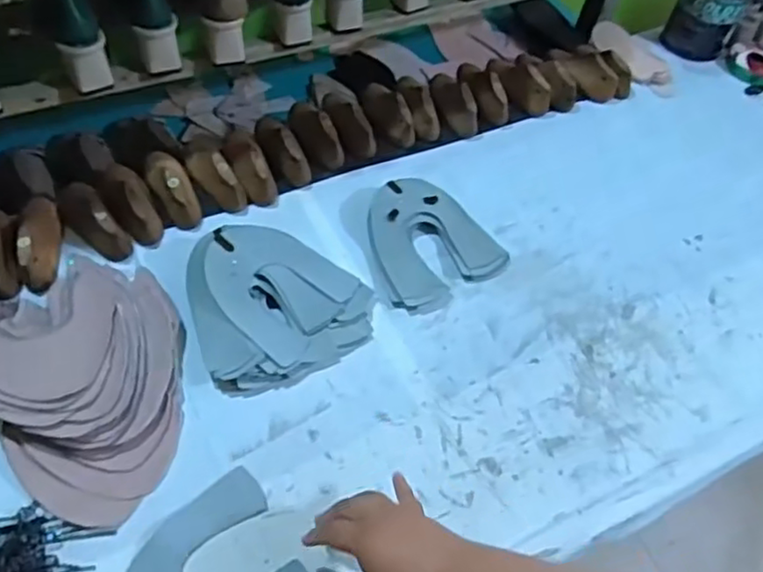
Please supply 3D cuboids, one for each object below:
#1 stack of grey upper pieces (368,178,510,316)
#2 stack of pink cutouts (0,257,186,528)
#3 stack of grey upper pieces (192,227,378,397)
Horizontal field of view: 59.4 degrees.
[{"bbox_3d":[0.070,-0.064,0.885,0.174,0.034,0.187,-13,59,-13],"label":"stack of grey upper pieces"},{"bbox_3d":[-0.316,0.086,0.722,0.293,0.051,0.223,40,61,21],"label":"stack of pink cutouts"},{"bbox_3d":[-0.116,0.014,0.794,0.211,0.062,0.196,-13,59,-13],"label":"stack of grey upper pieces"}]

